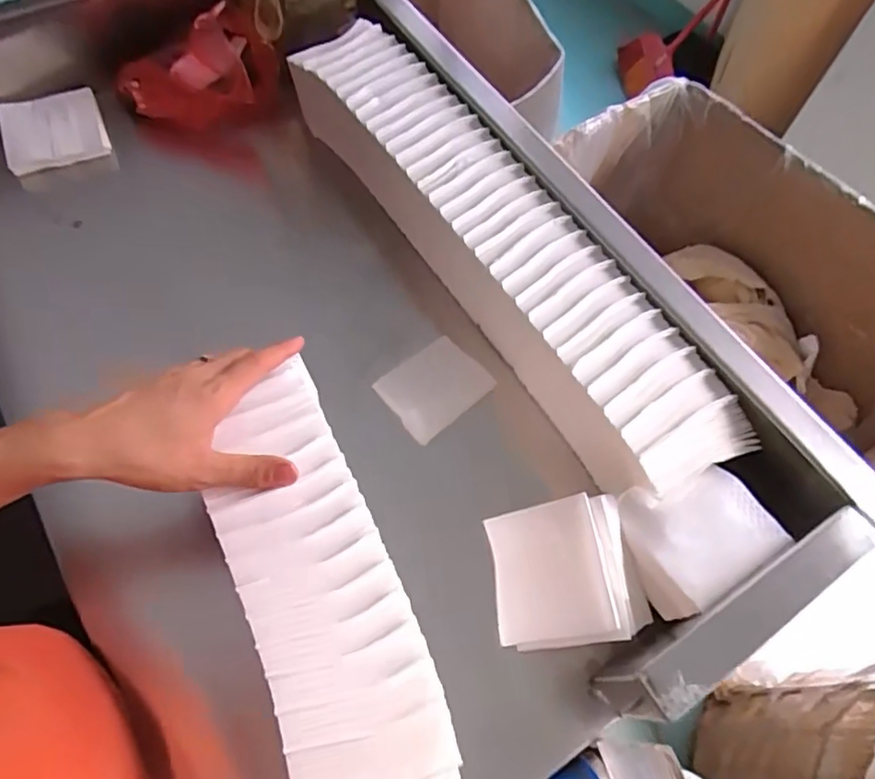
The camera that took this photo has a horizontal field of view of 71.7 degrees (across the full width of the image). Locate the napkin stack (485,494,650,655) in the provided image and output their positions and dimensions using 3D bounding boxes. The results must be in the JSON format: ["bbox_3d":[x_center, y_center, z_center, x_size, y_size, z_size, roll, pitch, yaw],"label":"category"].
[{"bbox_3d":[0.092,0.137,0.454,0.105,0.019,0.100,-21,66,25],"label":"napkin stack"}]

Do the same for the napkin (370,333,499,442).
[{"bbox_3d":[-0.003,-0.002,0.558,0.090,0.011,0.073,-36,70,-19],"label":"napkin"}]

